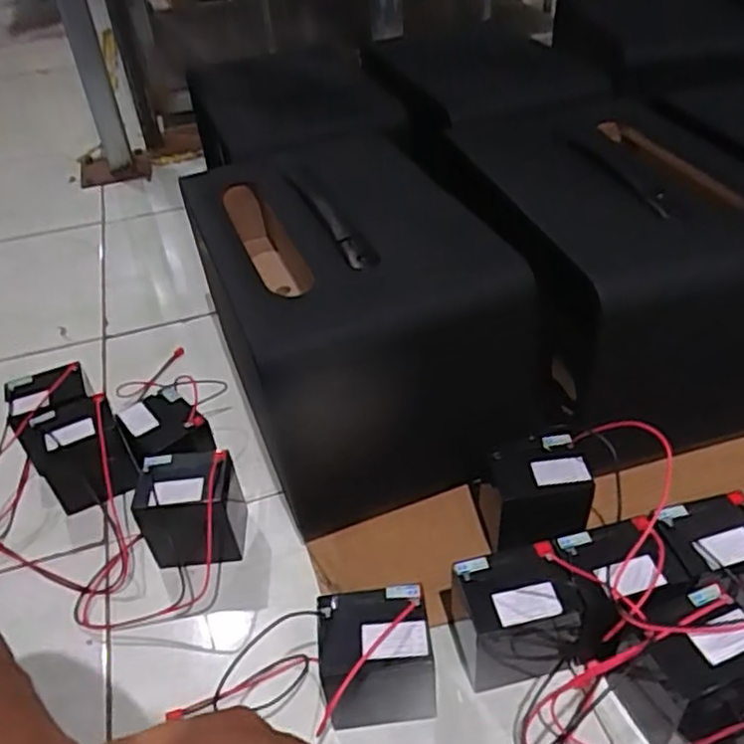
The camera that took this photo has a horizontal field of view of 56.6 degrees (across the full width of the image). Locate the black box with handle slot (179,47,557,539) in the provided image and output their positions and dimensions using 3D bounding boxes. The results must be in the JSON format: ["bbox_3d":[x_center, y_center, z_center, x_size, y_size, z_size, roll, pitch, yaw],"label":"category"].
[{"bbox_3d":[-0.016,-0.073,0.850,0.353,0.287,0.464,-15,40,-12],"label":"black box with handle slot"}]

